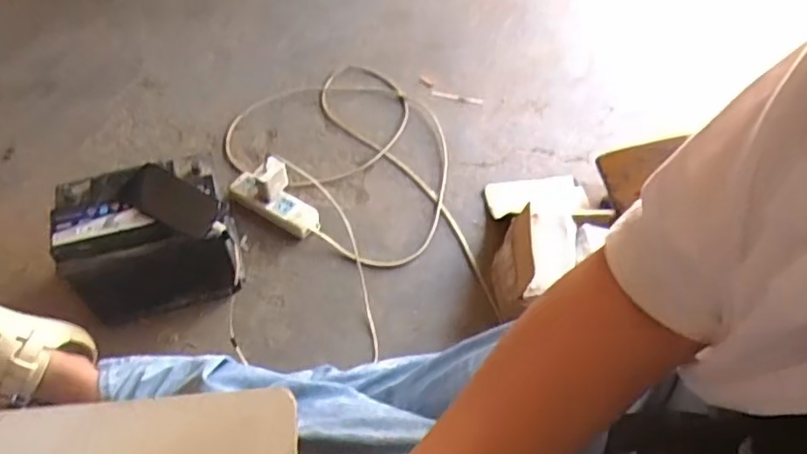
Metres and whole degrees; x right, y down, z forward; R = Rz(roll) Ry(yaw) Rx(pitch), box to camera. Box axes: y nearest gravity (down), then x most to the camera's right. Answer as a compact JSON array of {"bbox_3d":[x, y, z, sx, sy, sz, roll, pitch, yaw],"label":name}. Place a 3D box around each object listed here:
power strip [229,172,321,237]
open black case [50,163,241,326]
[{"bbox_3d":[-0.230,-0.040,1.105,0.182,0.049,0.054,27,58,17],"label":"power strip"},{"bbox_3d":[-0.385,0.024,0.963,0.238,0.189,0.156,-10,55,-8],"label":"open black case"}]

